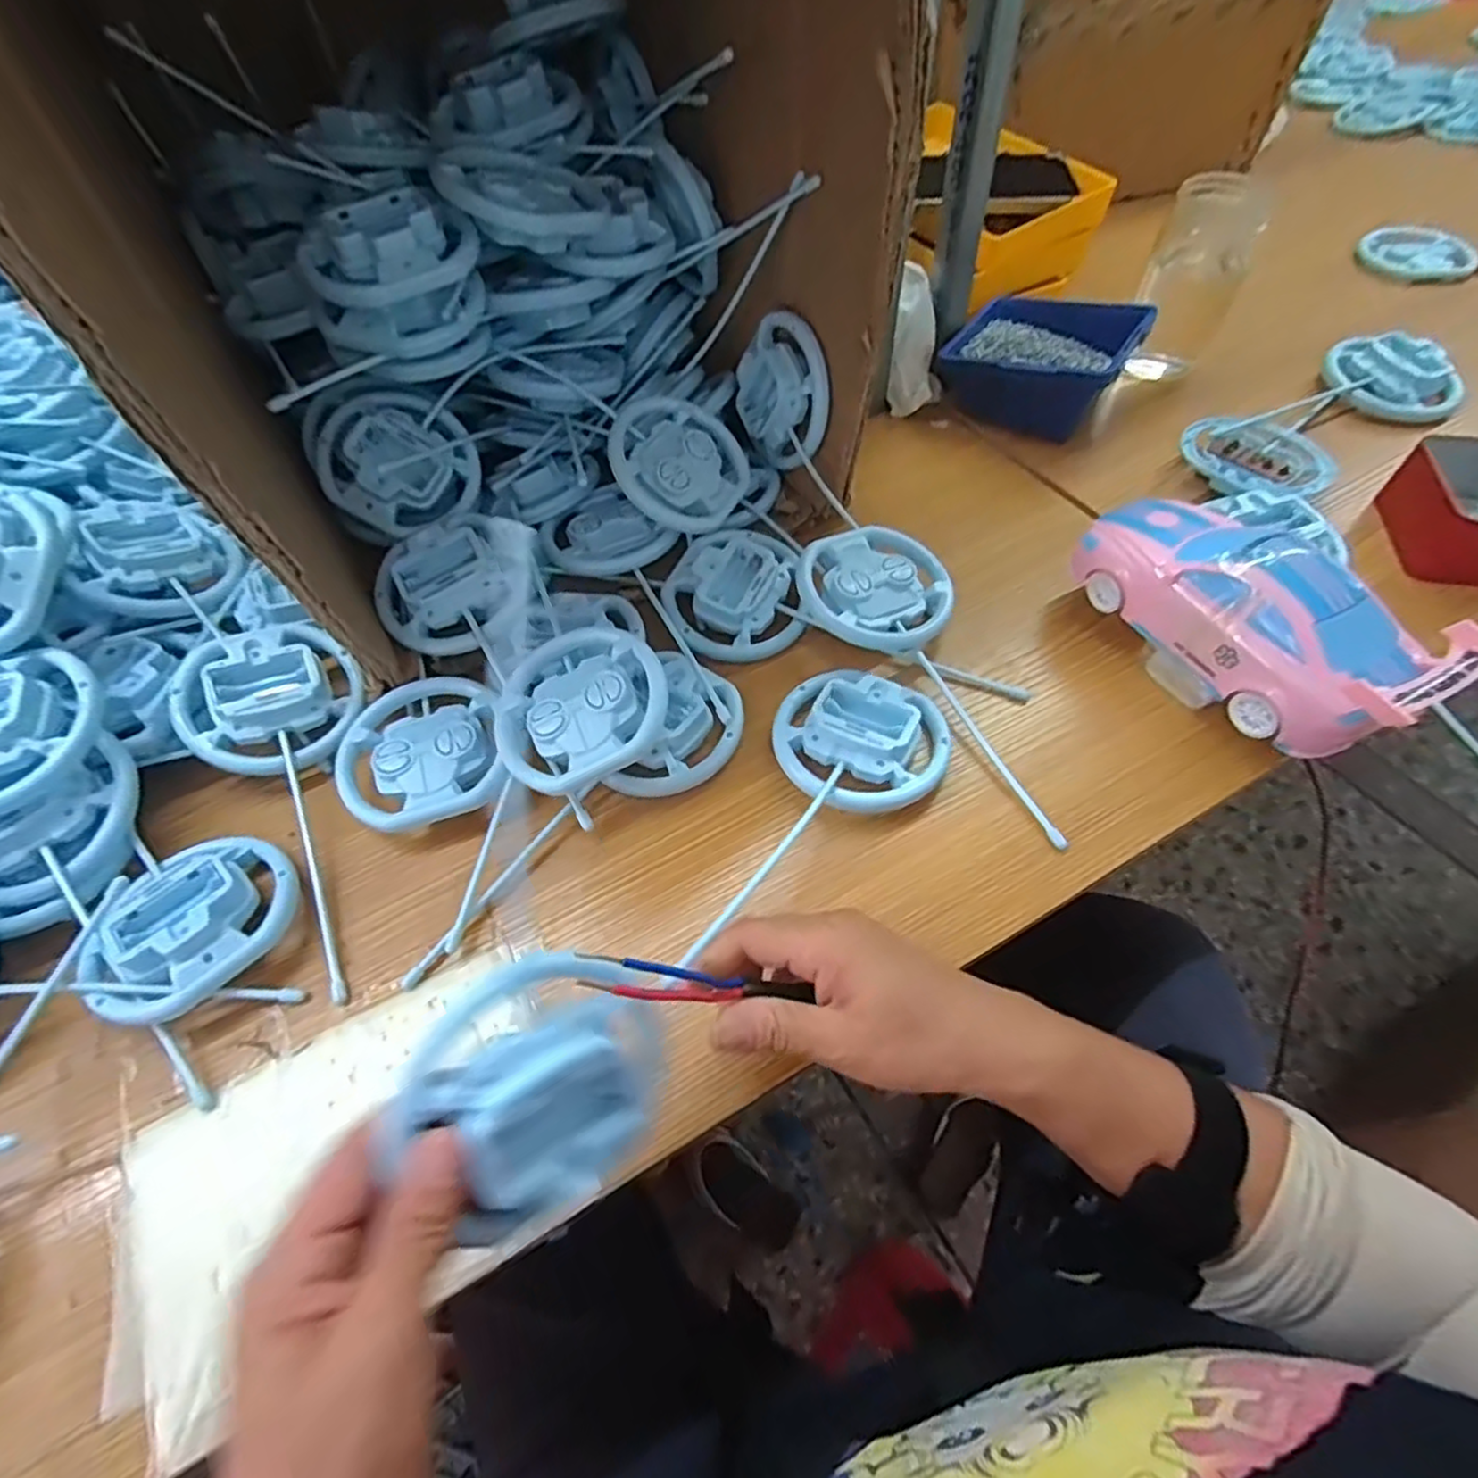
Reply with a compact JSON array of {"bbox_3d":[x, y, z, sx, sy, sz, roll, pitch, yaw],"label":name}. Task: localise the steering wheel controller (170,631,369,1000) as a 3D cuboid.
[{"bbox_3d":[-0.267,0.035,0.425,0.100,0.043,0.251,-23,70,-12],"label":"steering wheel controller"}]

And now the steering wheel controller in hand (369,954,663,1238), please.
[{"bbox_3d":[-0.069,0.127,0.259,0.097,0.033,0.095,-40,104,-32],"label":"steering wheel controller in hand"}]

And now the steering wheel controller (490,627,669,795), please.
[{"bbox_3d":[-0.097,-0.020,0.421,0.098,0.040,0.103,-1,56,2],"label":"steering wheel controller"}]

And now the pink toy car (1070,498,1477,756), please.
[{"bbox_3d":[0.291,-0.072,0.411,0.079,0.084,0.197,-26,59,-14],"label":"pink toy car"}]

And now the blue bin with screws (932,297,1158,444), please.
[{"bbox_3d":[0.257,-0.320,0.603,0.144,0.066,0.116,38,66,24],"label":"blue bin with screws"}]

